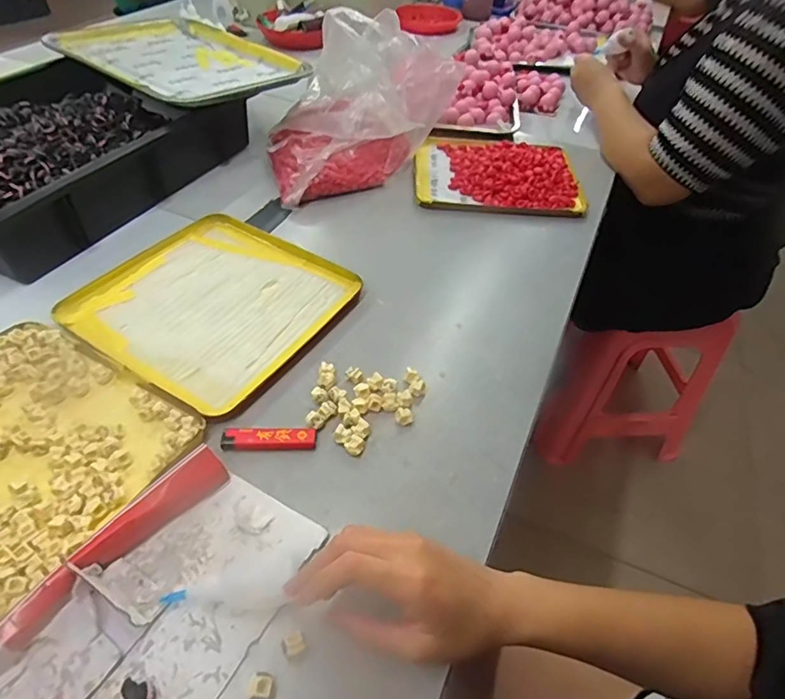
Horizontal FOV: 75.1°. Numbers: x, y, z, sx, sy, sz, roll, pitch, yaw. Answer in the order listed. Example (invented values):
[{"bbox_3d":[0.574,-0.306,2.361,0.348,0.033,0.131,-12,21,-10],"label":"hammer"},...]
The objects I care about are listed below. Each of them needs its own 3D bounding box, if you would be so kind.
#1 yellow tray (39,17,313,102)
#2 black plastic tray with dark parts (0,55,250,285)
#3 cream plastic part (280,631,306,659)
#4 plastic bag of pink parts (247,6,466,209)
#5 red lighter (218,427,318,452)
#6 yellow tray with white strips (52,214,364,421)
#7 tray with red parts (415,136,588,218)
[{"bbox_3d":[-0.330,-0.458,0.799,0.346,0.030,0.270,30,52,22],"label":"yellow tray"},{"bbox_3d":[-0.439,-0.273,0.674,0.291,0.080,0.396,19,49,14],"label":"black plastic tray with dark parts"},{"bbox_3d":[-0.065,0.193,0.332,0.014,0.009,0.012,-20,54,-22],"label":"cream plastic part"},{"bbox_3d":[-0.065,-0.352,0.731,0.258,0.164,0.191,-23,52,-23],"label":"plastic bag of pink parts"},{"bbox_3d":[-0.105,0.077,0.437,0.078,0.006,0.020,1,48,-5],"label":"red lighter"},{"bbox_3d":[-0.204,-0.058,0.570,0.255,0.020,0.243,27,51,17],"label":"yellow tray with white strips"},{"bbox_3d":[0.162,-0.274,0.777,0.244,0.029,0.212,5,47,1],"label":"tray with red parts"}]

